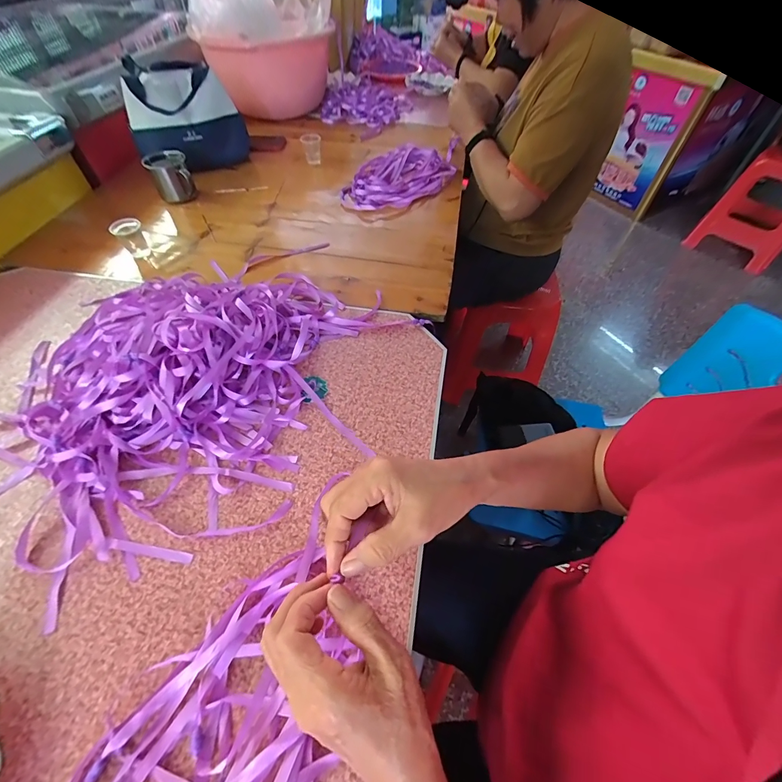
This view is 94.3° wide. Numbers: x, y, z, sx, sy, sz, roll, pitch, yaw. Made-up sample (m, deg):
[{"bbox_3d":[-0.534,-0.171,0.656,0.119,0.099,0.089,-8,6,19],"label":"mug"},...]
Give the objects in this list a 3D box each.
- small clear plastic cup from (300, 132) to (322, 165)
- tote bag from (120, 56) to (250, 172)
[{"bbox_3d":[-0.209,-0.644,0.962,0.051,0.064,0.045,-9,54,-6],"label":"small clear plastic cup"},{"bbox_3d":[-0.495,-0.656,0.885,0.255,0.197,0.126,-21,56,-15],"label":"tote bag"}]

